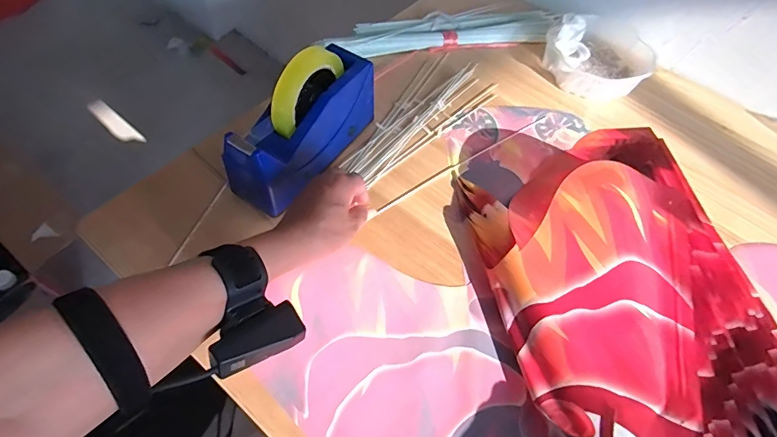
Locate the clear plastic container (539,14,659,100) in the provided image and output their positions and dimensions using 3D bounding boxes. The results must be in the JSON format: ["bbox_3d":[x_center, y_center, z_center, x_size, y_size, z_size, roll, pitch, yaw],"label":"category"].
[{"bbox_3d":[0.329,-0.250,0.667,0.142,0.063,0.140,-15,60,-14],"label":"clear plastic container"}]

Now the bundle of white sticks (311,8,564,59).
[{"bbox_3d":[0.089,-0.299,0.697,0.374,0.024,0.089,-12,59,-12],"label":"bundle of white sticks"}]

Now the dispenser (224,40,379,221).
[{"bbox_3d":[-0.095,-0.113,0.493,0.063,0.132,0.197,32,60,15],"label":"dispenser"}]

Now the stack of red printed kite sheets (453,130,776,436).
[{"bbox_3d":[0.277,0.118,0.411,0.299,0.072,0.549,-7,58,-9],"label":"stack of red printed kite sheets"}]

